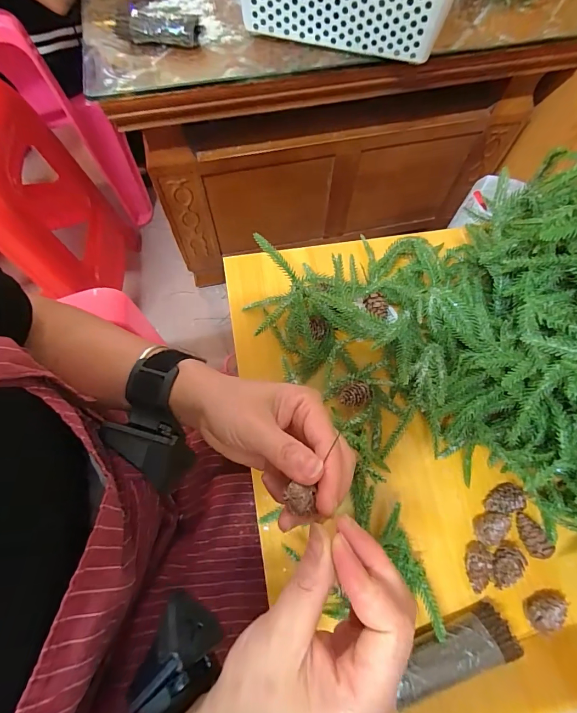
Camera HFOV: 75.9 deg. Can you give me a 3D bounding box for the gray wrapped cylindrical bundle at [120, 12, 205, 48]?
[{"bbox_3d":[-0.179,-0.459,0.522,0.112,0.035,0.031,2,69,0],"label":"gray wrapped cylindrical bundle"}]

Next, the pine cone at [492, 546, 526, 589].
[{"bbox_3d":[0.186,0.181,0.320,0.035,0.021,0.021,-42,75,-15],"label":"pine cone"}]

